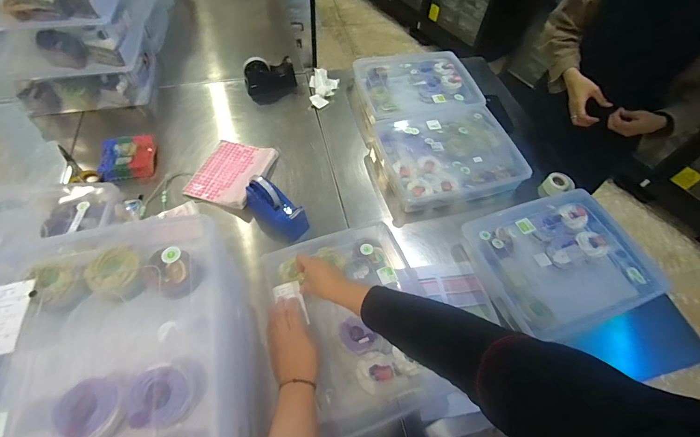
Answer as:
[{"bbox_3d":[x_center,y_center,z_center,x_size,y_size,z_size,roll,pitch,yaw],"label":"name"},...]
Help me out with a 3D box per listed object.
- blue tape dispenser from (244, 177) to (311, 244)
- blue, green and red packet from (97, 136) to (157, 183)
[{"bbox_3d":[-0.176,-0.022,0.782,0.164,0.113,0.074,28,60,14],"label":"blue tape dispenser"},{"bbox_3d":[-0.590,-0.163,0.865,0.133,0.038,0.130,-12,59,-11],"label":"blue, green and red packet"}]

